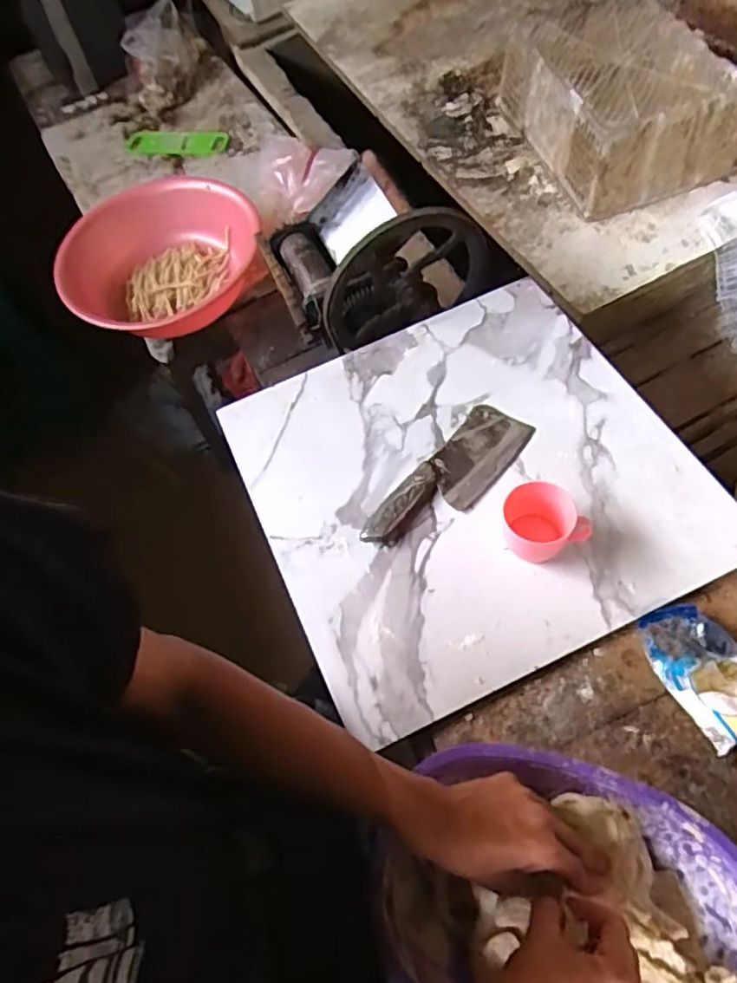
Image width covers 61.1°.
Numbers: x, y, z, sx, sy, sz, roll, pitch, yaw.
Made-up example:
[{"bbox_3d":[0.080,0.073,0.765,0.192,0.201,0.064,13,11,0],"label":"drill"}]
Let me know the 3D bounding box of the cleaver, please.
[{"bbox_3d":[0.100,-0.015,0.747,0.081,0.019,0.238,36,70,20],"label":"cleaver"}]

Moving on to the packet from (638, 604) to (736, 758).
[{"bbox_3d":[0.327,0.172,0.608,0.082,0.033,0.129,-25,63,-10],"label":"packet"}]

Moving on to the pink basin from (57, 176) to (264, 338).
[{"bbox_3d":[-0.425,-0.483,1.305,0.405,0.164,0.405,-1,62,3],"label":"pink basin"}]

